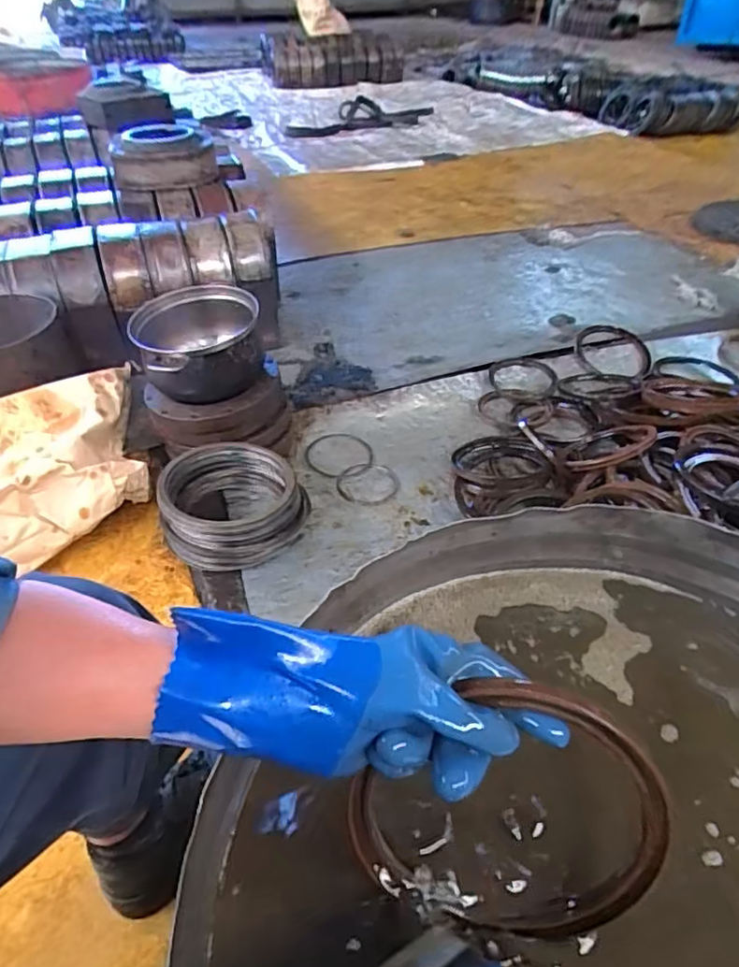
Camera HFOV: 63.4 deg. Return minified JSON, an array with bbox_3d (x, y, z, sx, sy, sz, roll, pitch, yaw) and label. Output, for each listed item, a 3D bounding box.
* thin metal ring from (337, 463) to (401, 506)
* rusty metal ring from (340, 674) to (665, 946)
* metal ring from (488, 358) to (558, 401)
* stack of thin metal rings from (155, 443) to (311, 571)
[{"bbox_3d":[-0.001,0.000,1.132,0.111,0.006,0.116,2,50,-3],"label":"thin metal ring"},{"bbox_3d":[0.087,0.202,0.365,0.188,0.185,0.016,18,21,5],"label":"rusty metal ring"},{"bbox_3d":[0.347,-0.239,1.346,0.147,0.021,0.157,-1,42,1],"label":"metal ring"},{"bbox_3d":[-0.228,0.037,1.003,0.234,0.105,0.227,-25,47,-24],"label":"stack of thin metal rings"}]

